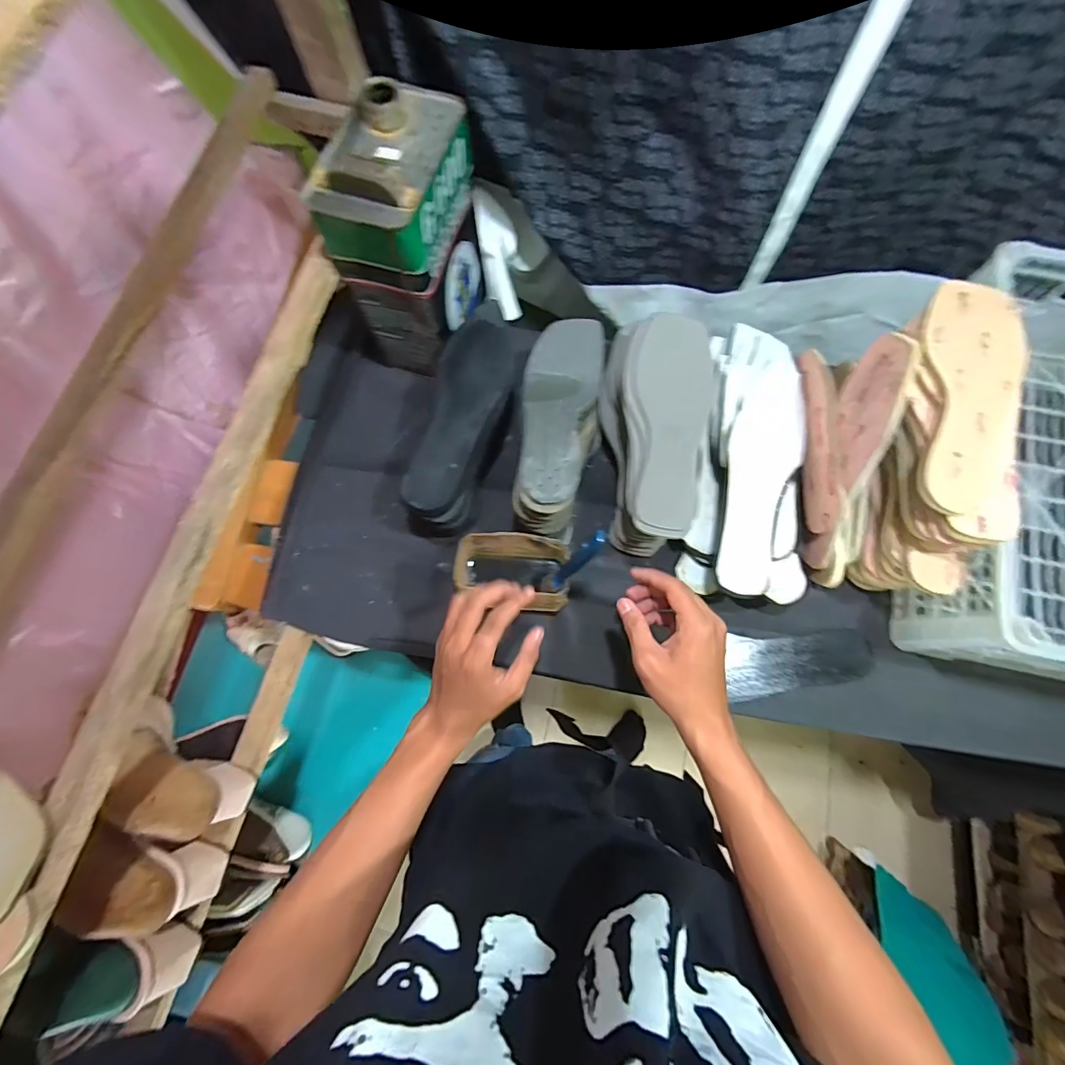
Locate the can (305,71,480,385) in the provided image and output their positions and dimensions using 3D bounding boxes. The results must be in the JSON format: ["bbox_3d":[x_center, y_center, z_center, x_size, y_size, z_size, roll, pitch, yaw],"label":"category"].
[{"bbox_3d":[-0.135,-0.327,0.509,0.113,0.206,0.166,15,76,6],"label":"can"}]

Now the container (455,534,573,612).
[{"bbox_3d":[-0.021,0.046,0.538,0.126,0.070,0.080,9,75,4],"label":"container"}]

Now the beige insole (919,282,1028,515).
[{"bbox_3d":[0.412,-0.132,0.425,0.082,0.012,0.232,4,78,13],"label":"beige insole"}]

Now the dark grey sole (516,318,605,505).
[{"bbox_3d":[0.025,-0.138,0.514,0.086,0.045,0.232,11,75,5],"label":"dark grey sole"}]

